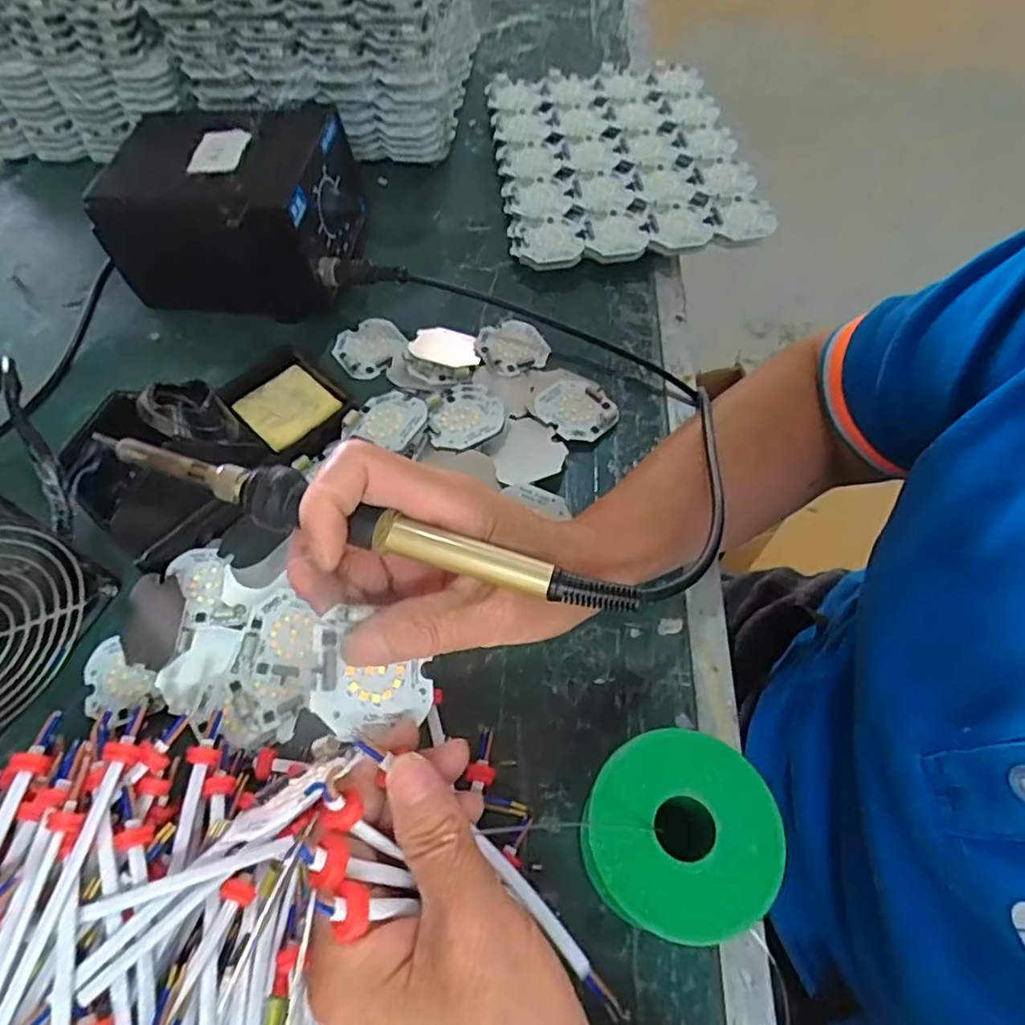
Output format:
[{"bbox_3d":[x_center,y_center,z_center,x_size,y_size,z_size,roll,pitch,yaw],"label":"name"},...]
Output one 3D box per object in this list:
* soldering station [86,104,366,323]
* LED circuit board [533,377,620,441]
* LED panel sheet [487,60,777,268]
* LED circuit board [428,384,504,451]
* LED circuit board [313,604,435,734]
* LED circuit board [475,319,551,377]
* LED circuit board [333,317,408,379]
[{"bbox_3d":[-0.185,-0.212,0.432,0.153,0.105,0.115,3,61,2],"label":"soldering station"},{"bbox_3d":[0.041,-0.067,0.404,0.046,0.004,0.049,-34,66,-24],"label":"LED circuit board"},{"bbox_3d":[0.085,-0.292,0.515,0.189,0.021,0.234,-6,61,-3],"label":"LED panel sheet"},{"bbox_3d":[-0.027,-0.059,0.386,0.042,0.004,0.057,4,49,6],"label":"LED circuit board"},{"bbox_3d":[-0.049,0.057,0.231,0.045,0.007,0.043,13,68,-34],"label":"LED circuit board"},{"bbox_3d":[0.000,-0.113,0.432,0.046,0.004,0.046,-23,67,-20],"label":"LED circuit board"},{"bbox_3d":[-0.097,-0.115,0.435,0.048,0.010,0.049,-31,65,-16],"label":"LED circuit board"}]

